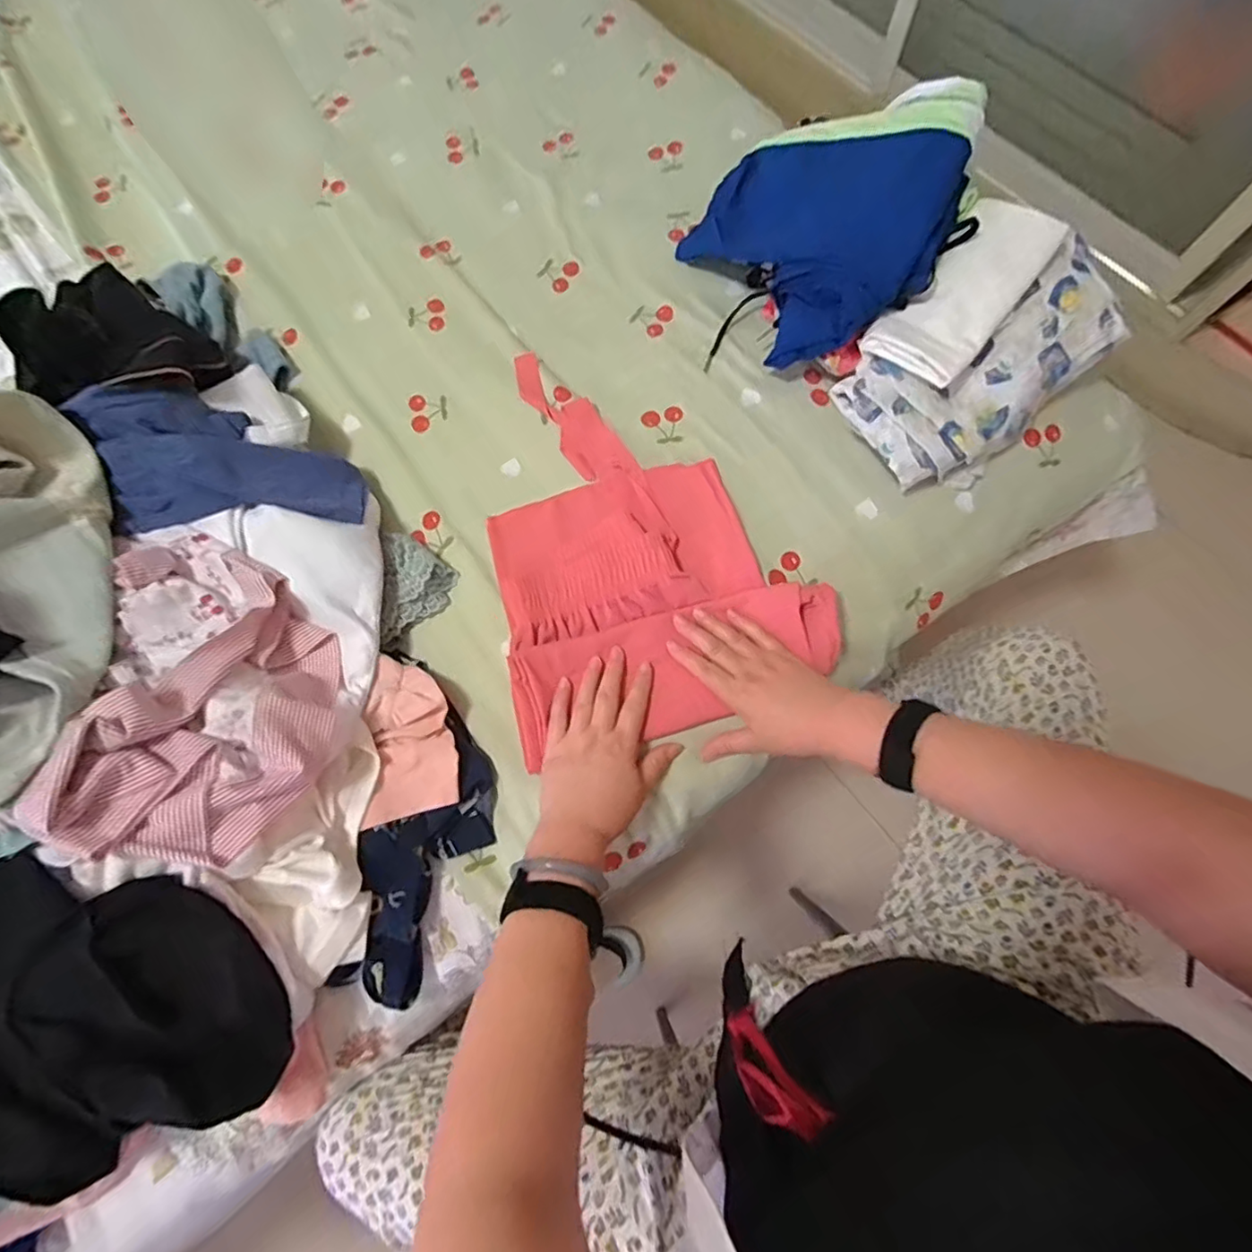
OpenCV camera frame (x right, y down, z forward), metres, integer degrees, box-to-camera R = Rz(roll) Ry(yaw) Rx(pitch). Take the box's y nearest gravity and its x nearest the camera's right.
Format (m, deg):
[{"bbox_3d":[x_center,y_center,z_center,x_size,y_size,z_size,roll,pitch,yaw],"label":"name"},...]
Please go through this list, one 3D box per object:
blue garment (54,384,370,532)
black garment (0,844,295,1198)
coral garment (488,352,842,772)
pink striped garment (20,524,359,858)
[{"bbox_3d":[-0.350,-0.136,0.514,0.221,0.036,0.119,11,72,-21],"label":"blue garment"},{"bbox_3d":[-0.367,0.255,0.353,0.289,0.050,0.217,14,91,-30],"label":"black garment"},{"bbox_3d":[0.012,-0.098,0.569,0.293,0.034,0.389,-15,73,-2],"label":"coral garment"},{"bbox_3d":[-0.305,0.033,0.454,0.177,0.061,0.275,11,42,-27],"label":"pink striped garment"}]

